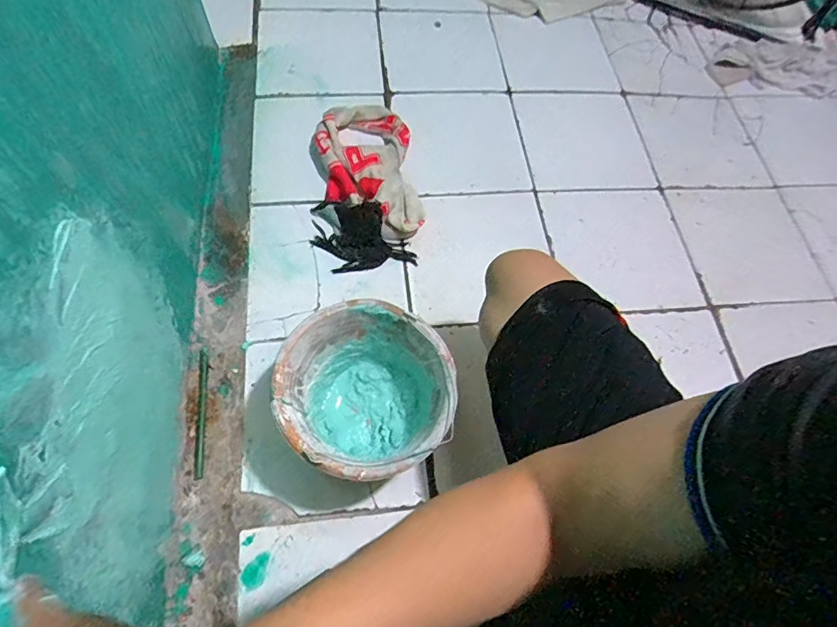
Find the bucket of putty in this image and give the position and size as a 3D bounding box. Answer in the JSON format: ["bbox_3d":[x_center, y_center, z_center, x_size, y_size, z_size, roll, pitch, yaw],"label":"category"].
[{"bbox_3d":[-0.078,0.134,0.729,0.248,0.178,0.229,2,61,-3],"label":"bucket of putty"}]

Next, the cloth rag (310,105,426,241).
[{"bbox_3d":[-0.112,-0.309,0.991,0.208,0.056,0.359,-4,66,-8],"label":"cloth rag"}]

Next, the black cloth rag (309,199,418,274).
[{"bbox_3d":[-0.106,-0.155,0.930,0.196,0.041,0.143,2,65,-5],"label":"black cloth rag"}]

